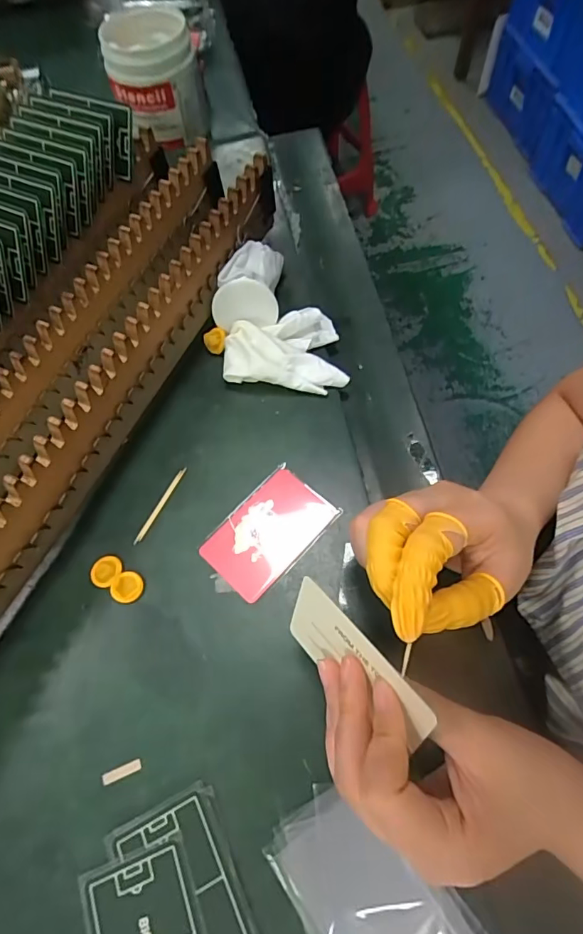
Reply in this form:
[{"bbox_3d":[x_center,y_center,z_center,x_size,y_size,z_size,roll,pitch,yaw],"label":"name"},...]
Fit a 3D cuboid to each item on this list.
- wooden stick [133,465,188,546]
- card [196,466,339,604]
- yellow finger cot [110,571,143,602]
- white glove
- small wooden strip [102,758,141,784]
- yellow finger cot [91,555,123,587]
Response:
[{"bbox_3d":[-0.095,0.027,0.343,0.004,0.004,0.064,24,69,14],"label":"wooden stick"},{"bbox_3d":[-0.016,0.044,0.332,0.056,0.004,0.087,40,74,19],"label":"card"},{"bbox_3d":[-0.110,0.080,0.319,0.019,0.006,0.020,-1,65,3],"label":"yellow finger cot"},{"bbox_3d":[-0.003,-0.098,0.382,0.093,0.033,0.073,5,66,6],"label":"white glove"},{"bbox_3d":[-0.099,0.177,0.277,0.023,0.004,0.006,-21,66,-6],"label":"small wooden strip"},{"bbox_3d":[-0.127,0.070,0.324,0.019,0.004,0.021,31,71,16],"label":"yellow finger cot"}]

